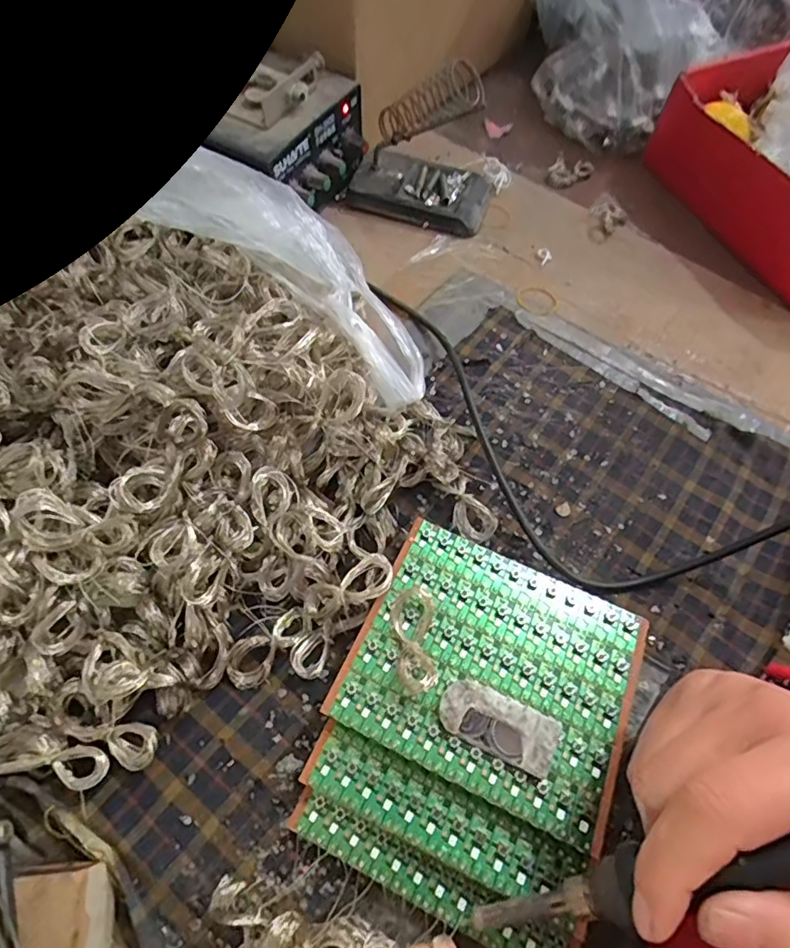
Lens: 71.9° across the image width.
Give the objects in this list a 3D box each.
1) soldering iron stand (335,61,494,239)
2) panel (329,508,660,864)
[{"bbox_3d":[0.021,-0.245,0.408,0.112,0.085,0.066,16,63,5],"label":"soldering iron stand"},{"bbox_3d":[0.049,0.085,0.253,0.125,0.011,0.111,24,59,11],"label":"panel"}]

